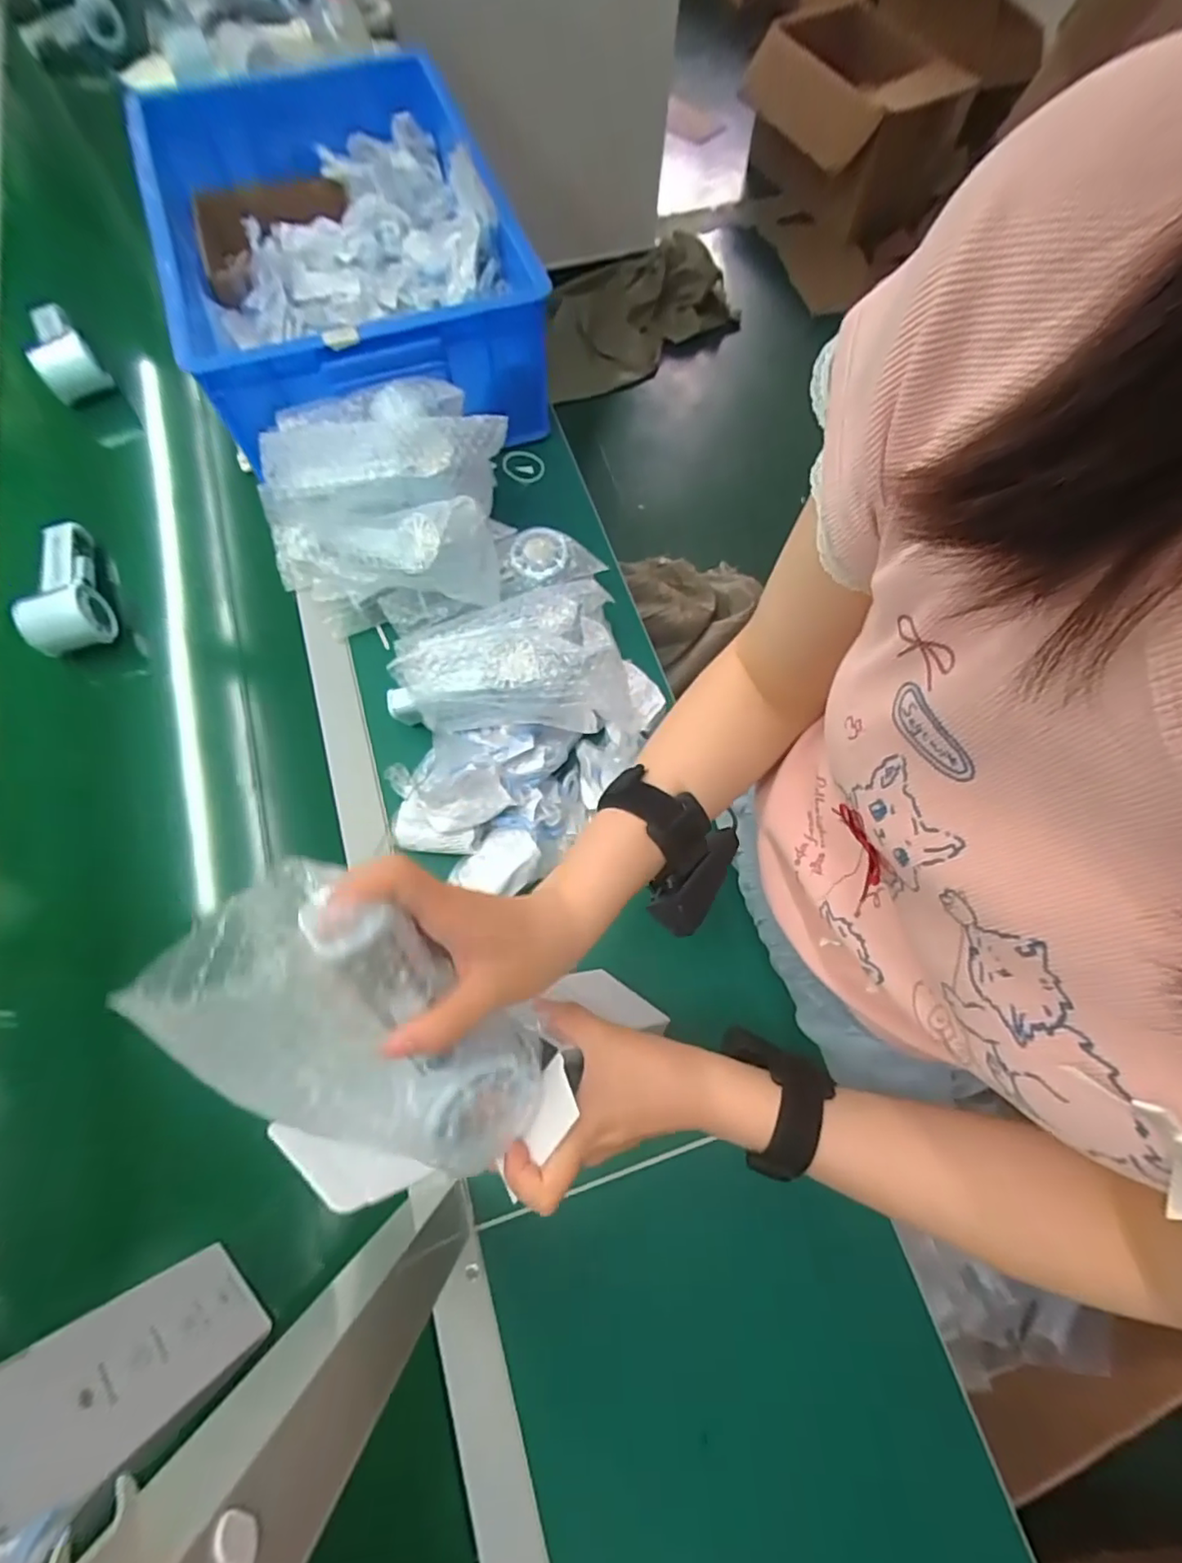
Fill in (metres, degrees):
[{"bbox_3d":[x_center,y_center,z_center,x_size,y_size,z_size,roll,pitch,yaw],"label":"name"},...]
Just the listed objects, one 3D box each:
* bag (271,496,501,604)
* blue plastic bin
[{"bbox_3d":[-0.210,-0.217,0.577,0.246,0.092,0.076,5,69,18],"label":"bag"},{"bbox_3d":[-0.266,-0.571,0.661,0.331,0.159,0.475,-18,71,-8],"label":"blue plastic bin"}]

